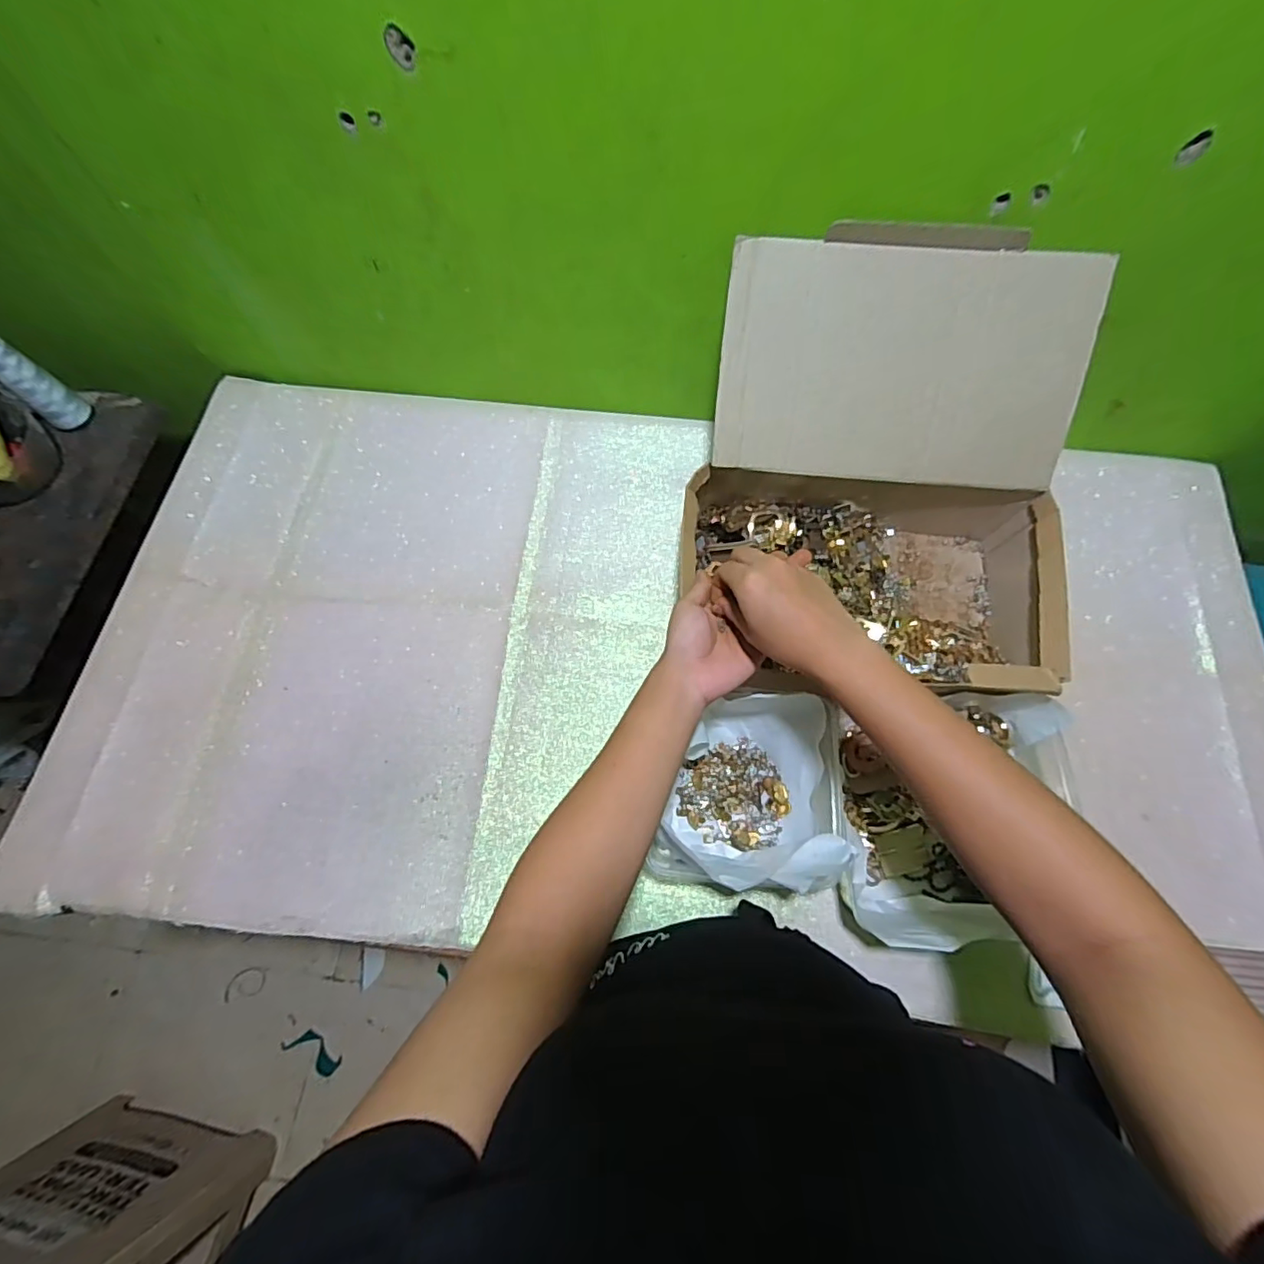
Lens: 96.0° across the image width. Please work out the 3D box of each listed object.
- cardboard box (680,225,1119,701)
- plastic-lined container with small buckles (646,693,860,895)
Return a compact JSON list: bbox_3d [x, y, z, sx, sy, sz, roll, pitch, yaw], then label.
[{"bbox_3d":[0.226,-0.135,0.524,0.334,0.223,0.327,12,70,6],"label":"cardboard box"},{"bbox_3d":[0.100,0.134,0.502,0.146,0.083,0.161,1,69,2],"label":"plastic-lined container with small buckles"}]

